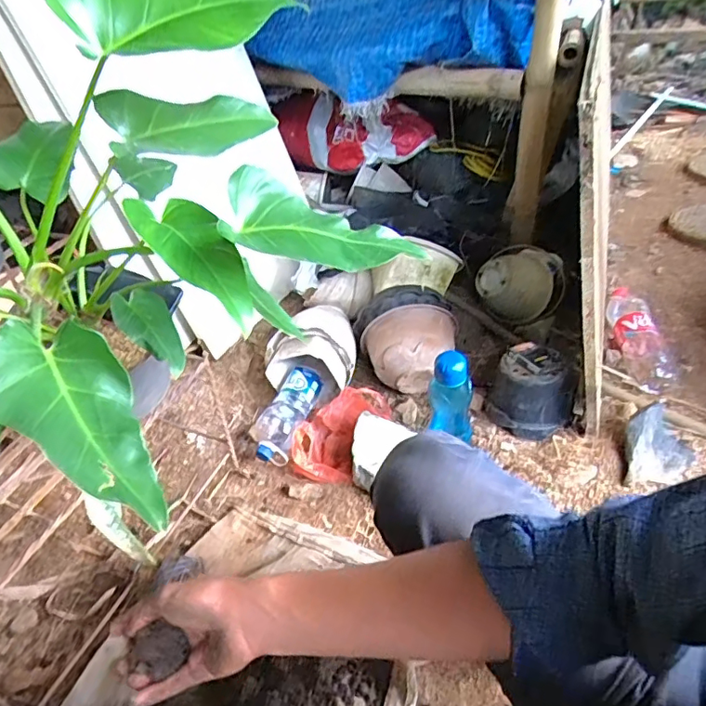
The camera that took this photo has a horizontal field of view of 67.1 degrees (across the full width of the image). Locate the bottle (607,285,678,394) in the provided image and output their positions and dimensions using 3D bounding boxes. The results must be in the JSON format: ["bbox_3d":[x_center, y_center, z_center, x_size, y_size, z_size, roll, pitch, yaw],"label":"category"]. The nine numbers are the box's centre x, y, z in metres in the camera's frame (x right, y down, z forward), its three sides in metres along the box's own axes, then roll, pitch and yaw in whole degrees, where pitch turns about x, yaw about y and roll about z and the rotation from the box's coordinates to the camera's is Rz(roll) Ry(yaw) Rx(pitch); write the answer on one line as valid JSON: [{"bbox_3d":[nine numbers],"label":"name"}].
[{"bbox_3d":[0.656,-0.039,1.216,0.123,0.097,0.302,5,37,15],"label":"bottle"}]

